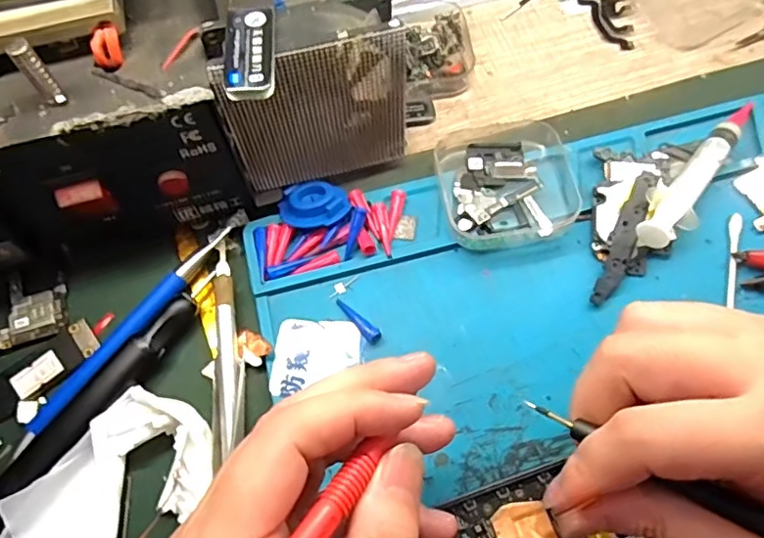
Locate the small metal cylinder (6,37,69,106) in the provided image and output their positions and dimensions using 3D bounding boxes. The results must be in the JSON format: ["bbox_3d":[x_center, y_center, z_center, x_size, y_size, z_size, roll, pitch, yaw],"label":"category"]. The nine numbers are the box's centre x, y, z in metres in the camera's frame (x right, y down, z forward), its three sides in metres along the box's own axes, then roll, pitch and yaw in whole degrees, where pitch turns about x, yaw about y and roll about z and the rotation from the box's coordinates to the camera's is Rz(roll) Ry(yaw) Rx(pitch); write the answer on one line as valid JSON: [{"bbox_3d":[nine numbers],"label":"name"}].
[{"bbox_3d":[-0.124,-0.070,0.207,0.008,0.027,0.006,-40,68,-15],"label":"small metal cylinder"}]

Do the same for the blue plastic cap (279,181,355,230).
[{"bbox_3d":[-0.033,-0.031,0.280,0.035,0.010,0.026,-3,64,2],"label":"blue plastic cap"}]

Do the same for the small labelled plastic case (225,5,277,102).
[{"bbox_3d":[-0.050,-0.083,0.219,0.018,0.006,0.047,-5,64,1],"label":"small labelled plastic case"}]

